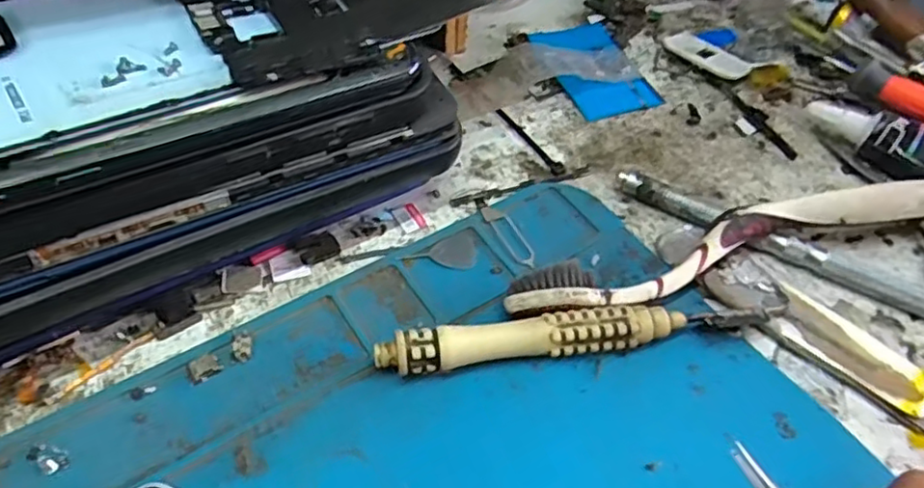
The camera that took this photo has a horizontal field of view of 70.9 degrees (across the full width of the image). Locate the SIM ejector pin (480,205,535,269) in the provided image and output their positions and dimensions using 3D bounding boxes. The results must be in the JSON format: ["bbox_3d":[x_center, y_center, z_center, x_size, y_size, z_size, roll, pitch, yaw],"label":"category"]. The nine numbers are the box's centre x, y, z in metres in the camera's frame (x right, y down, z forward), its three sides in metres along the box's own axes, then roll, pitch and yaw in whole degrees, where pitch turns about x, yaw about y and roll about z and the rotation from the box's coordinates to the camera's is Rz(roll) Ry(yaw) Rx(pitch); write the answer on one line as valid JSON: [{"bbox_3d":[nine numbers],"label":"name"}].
[{"bbox_3d":[0.017,-0.003,0.228,0.008,0.004,0.031,-23,56,-19],"label":"SIM ejector pin"}]

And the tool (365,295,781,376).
[{"bbox_3d":[0.039,0.028,0.196,0.127,0.013,0.011,-6,52,-8],"label":"tool"}]

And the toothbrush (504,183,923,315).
[{"bbox_3d":[0.098,0.000,0.217,0.173,0.021,0.016,-13,53,-13],"label":"toothbrush"}]

